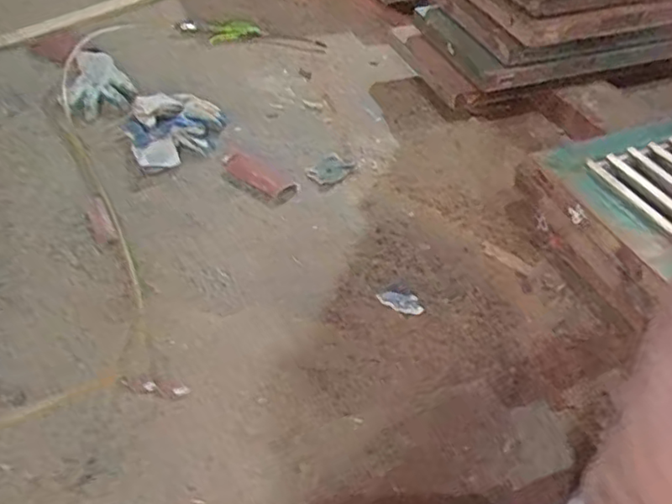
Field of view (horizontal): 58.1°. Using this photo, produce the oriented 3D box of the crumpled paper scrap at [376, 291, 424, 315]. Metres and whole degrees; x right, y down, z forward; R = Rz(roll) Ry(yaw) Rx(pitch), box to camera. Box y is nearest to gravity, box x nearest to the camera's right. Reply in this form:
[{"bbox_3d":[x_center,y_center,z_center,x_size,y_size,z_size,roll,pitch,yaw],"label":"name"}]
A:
[{"bbox_3d":[0.093,0.072,0.872,0.067,0.008,0.031,18,49,0],"label":"crumpled paper scrap"}]

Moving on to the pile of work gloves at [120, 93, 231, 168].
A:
[{"bbox_3d":[-0.284,-0.230,1.089,0.185,0.051,0.222,-18,50,-20],"label":"pile of work gloves"}]

